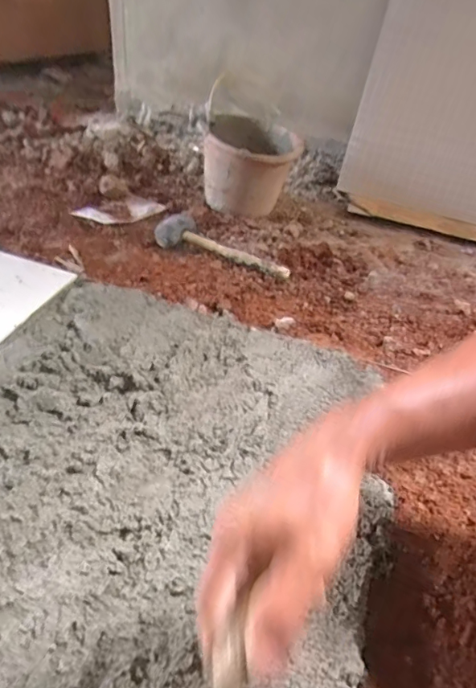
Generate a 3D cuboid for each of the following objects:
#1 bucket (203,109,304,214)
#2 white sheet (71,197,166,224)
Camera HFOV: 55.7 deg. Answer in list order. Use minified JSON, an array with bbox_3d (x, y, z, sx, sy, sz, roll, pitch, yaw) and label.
[{"bbox_3d":[0.033,-0.462,1.188,0.225,0.180,0.227,4,42,-4],"label":"bucket"},{"bbox_3d":[-0.289,-0.331,1.124,0.111,0.014,0.204,36,49,28],"label":"white sheet"}]

